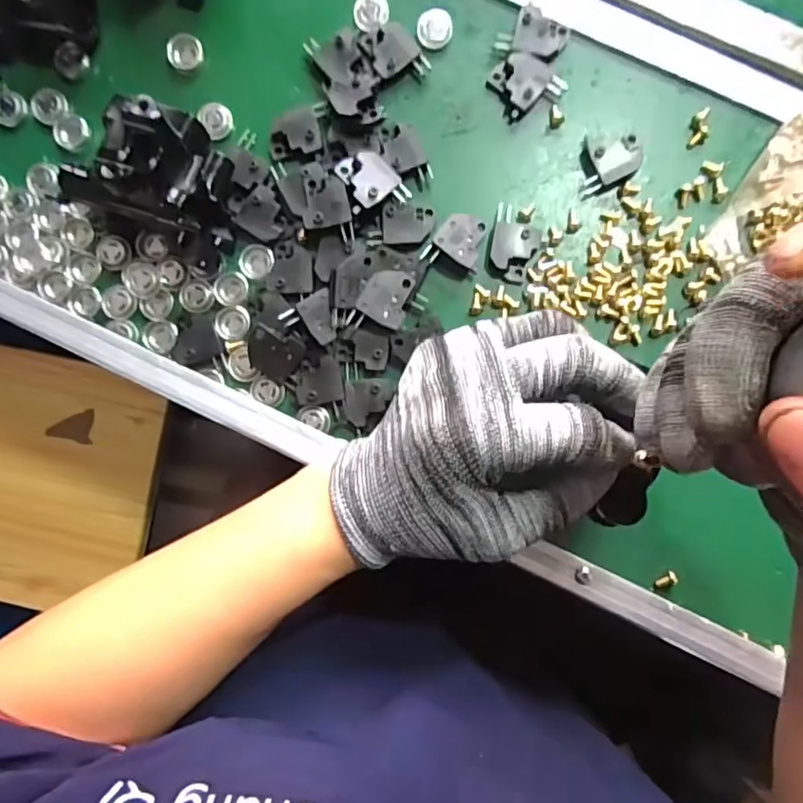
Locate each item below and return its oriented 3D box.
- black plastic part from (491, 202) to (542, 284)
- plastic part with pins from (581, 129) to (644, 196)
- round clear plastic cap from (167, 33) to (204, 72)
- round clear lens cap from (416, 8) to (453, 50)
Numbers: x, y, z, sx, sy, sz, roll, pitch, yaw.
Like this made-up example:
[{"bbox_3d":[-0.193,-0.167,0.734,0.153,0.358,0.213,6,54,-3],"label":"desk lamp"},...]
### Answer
[{"bbox_3d":[0.059,-0.082,0.304,0.024,0.004,0.037,14,88,3],"label":"black plastic part"},{"bbox_3d":[0.107,-0.125,0.302,0.032,0.008,0.027,-18,87,1],"label":"plastic part with pins"},{"bbox_3d":[-0.115,-0.186,0.313,0.019,0.009,0.015,-41,87,0],"label":"round clear plastic cap"},{"bbox_3d":[0.018,-0.196,0.306,0.018,0.004,0.021,-8,88,2],"label":"round clear lens cap"}]

